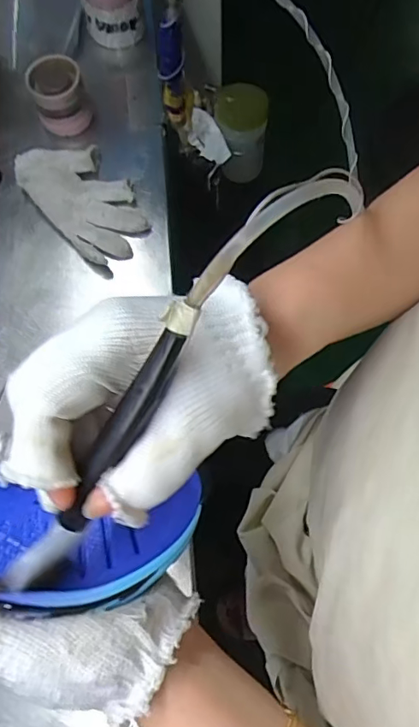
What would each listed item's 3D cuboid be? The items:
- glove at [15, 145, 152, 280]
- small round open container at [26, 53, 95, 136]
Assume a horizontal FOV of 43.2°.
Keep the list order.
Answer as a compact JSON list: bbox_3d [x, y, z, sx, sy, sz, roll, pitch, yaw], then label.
[{"bbox_3d":[-0.150,-0.200,0.633,0.100,0.027,0.176,-42,76,-11],"label":"glove"},{"bbox_3d":[-0.185,-0.329,0.658,0.062,0.075,0.064,0,73,1],"label":"small round open container"}]

